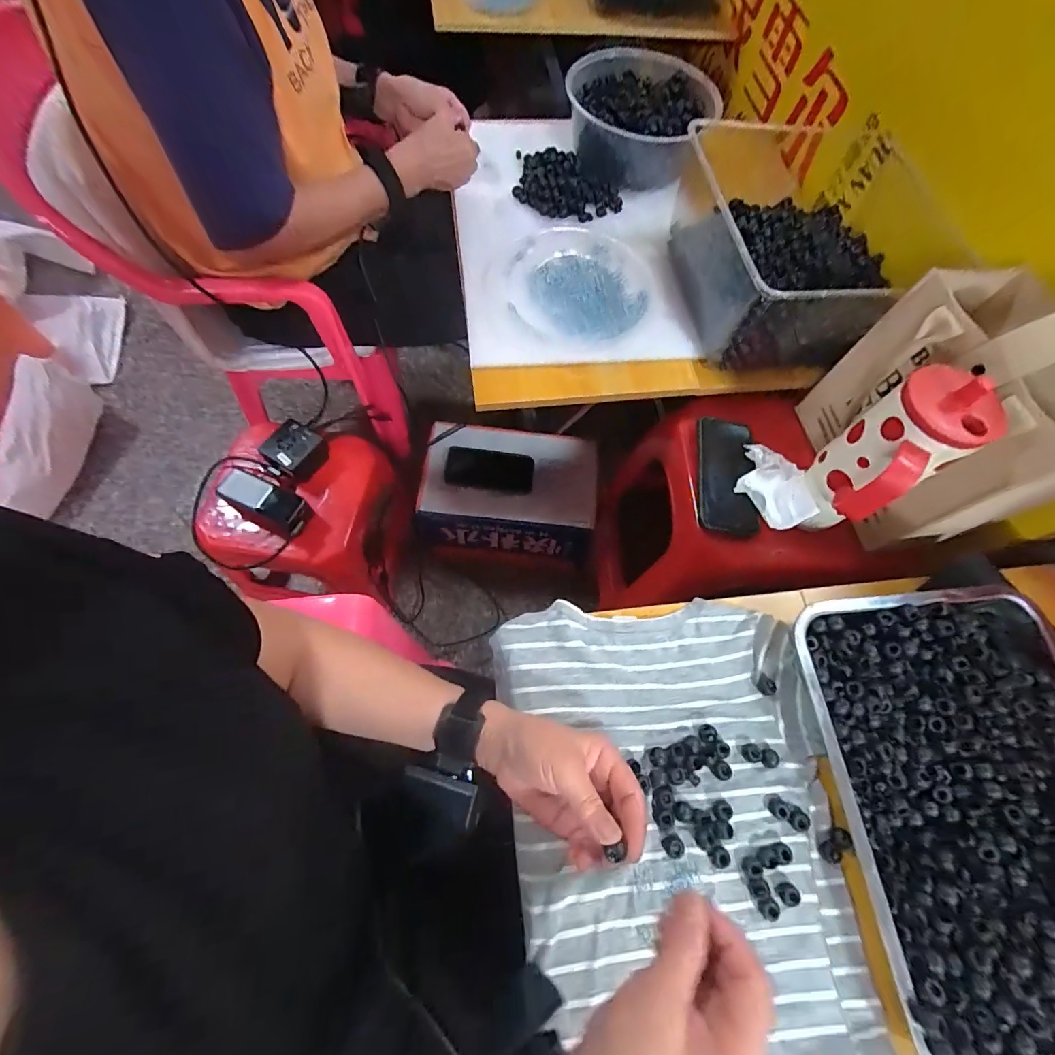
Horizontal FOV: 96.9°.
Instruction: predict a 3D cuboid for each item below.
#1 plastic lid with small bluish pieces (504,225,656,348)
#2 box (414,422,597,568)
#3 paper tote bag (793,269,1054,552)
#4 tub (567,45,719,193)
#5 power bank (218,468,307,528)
[{"bbox_3d":[0.080,-0.344,0.664,0.207,0.023,0.202,2,70,-5],"label":"plastic lid with small bluish pieces"},{"bbox_3d":[-0.037,-0.059,0.960,0.332,0.185,0.227,11,68,1],"label":"box"},{"bbox_3d":[0.476,-0.129,0.510,0.154,0.262,0.234,-5,69,-6],"label":"paper tote bag"},{"bbox_3d":[0.178,-0.652,0.742,0.220,0.104,0.240,1,68,-3],"label":"tub"},{"bbox_3d":[-0.407,-0.046,0.718,0.128,0.029,0.052,24,68,-6],"label":"power bank"}]

